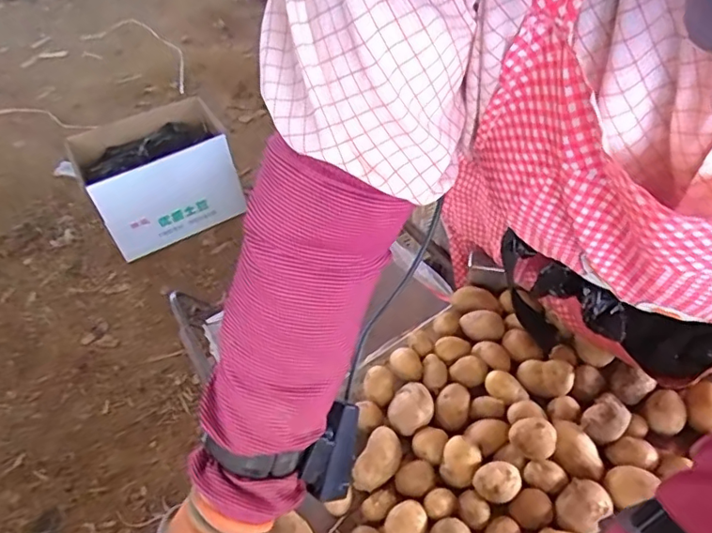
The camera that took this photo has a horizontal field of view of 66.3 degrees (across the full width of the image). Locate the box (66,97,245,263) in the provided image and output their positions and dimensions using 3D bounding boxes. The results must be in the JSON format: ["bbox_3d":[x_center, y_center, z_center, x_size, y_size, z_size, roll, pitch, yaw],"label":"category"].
[{"bbox_3d":[-0.504,-0.237,1.455,0.386,0.345,0.216,-32,56,-23],"label":"box"}]

